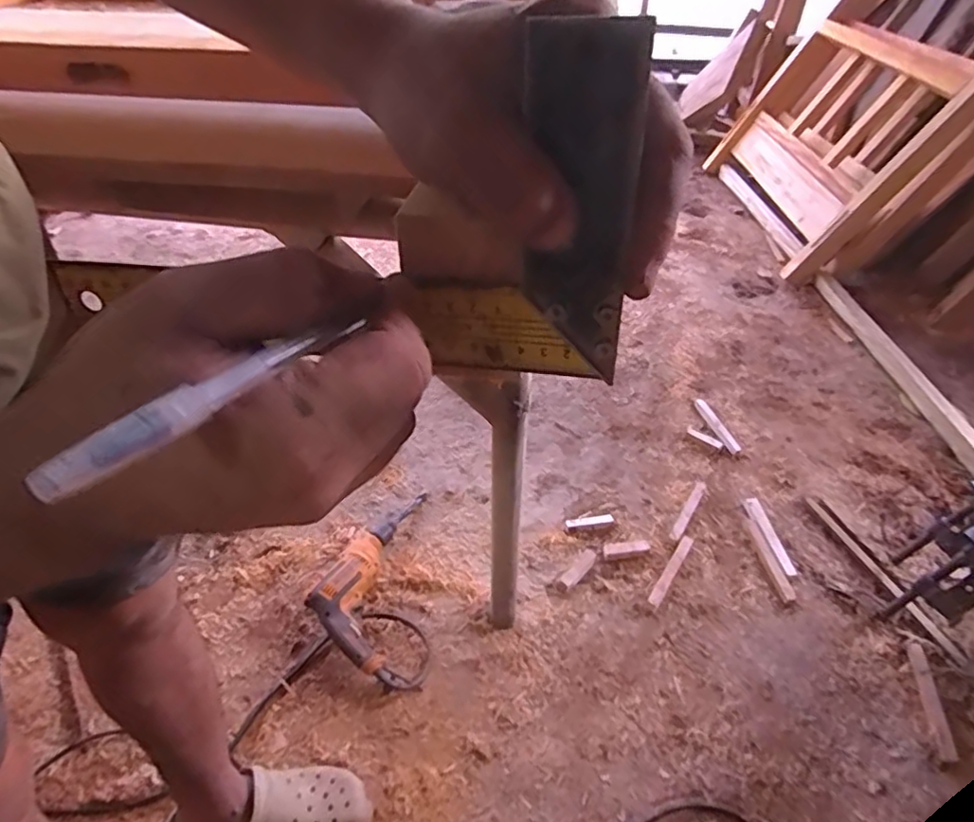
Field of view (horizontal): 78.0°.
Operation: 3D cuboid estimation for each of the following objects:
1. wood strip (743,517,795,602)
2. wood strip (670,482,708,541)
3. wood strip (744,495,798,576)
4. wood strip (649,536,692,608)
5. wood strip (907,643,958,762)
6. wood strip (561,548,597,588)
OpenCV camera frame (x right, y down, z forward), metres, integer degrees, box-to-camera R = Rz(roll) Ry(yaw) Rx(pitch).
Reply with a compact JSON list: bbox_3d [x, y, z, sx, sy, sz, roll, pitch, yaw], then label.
[{"bbox_3d":[0.576,0.302,1.235,0.027,0.007,0.195,-3,43,-6],"label":"wood strip"},{"bbox_3d":[0.443,0.217,1.321,0.026,0.018,0.189,24,47,23],"label":"wood strip"},{"bbox_3d":[0.601,0.262,1.278,0.029,0.010,0.202,-3,43,-6],"label":"wood strip"},{"bbox_3d":[0.368,0.316,1.199,0.022,0.018,0.177,26,48,24],"label":"wood strip"},{"bbox_3d":[0.761,0.493,1.029,0.026,0.009,0.194,8,43,7],"label":"wood strip"},{"bbox_3d":[0.186,0.316,1.211,0.033,0.006,0.099,32,50,28],"label":"wood strip"}]

